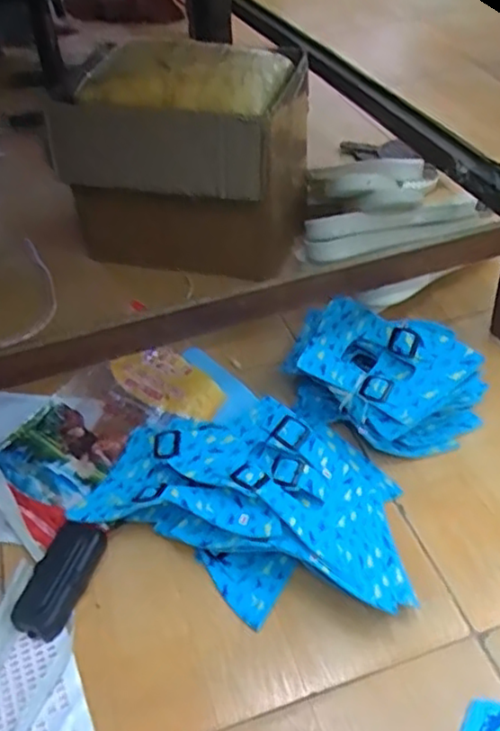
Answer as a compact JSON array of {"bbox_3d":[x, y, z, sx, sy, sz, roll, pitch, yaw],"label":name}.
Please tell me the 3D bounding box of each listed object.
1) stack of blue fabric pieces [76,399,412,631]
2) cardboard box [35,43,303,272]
[{"bbox_3d":[-0.010,0.126,0.675,0.319,0.081,0.231,0,43,5],"label":"stack of blue fabric pieces"},{"bbox_3d":[-0.096,-0.303,1.013,0.325,0.295,0.220,8,45,13],"label":"cardboard box"}]

